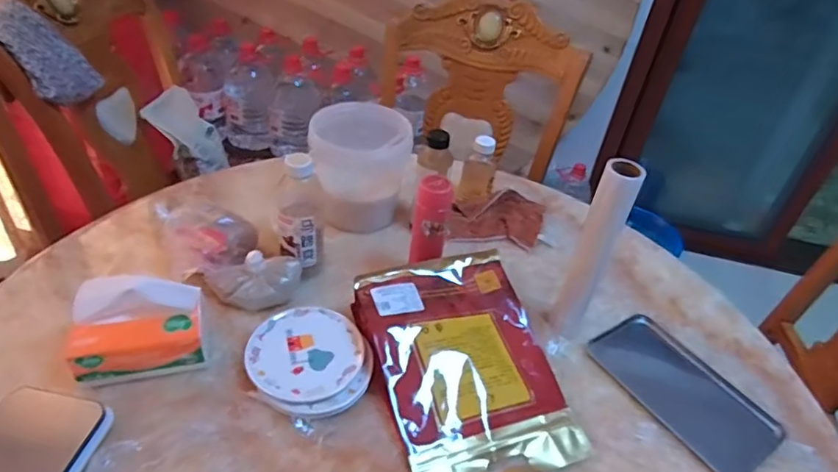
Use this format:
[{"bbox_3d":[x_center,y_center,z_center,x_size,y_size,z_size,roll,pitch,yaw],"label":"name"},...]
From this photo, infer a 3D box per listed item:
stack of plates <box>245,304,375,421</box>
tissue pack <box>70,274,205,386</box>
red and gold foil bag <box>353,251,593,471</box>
[{"bbox_3d":[-0.157,0.167,0.773,0.153,0.021,0.186,-26,52,-32],"label":"stack of plates"},{"bbox_3d":[-0.362,0.117,0.712,0.155,0.131,0.062,-8,44,-17],"label":"tissue pack"},{"bbox_3d":[0.066,0.170,0.772,0.245,0.069,0.320,-9,44,-18],"label":"red and gold foil bag"}]

